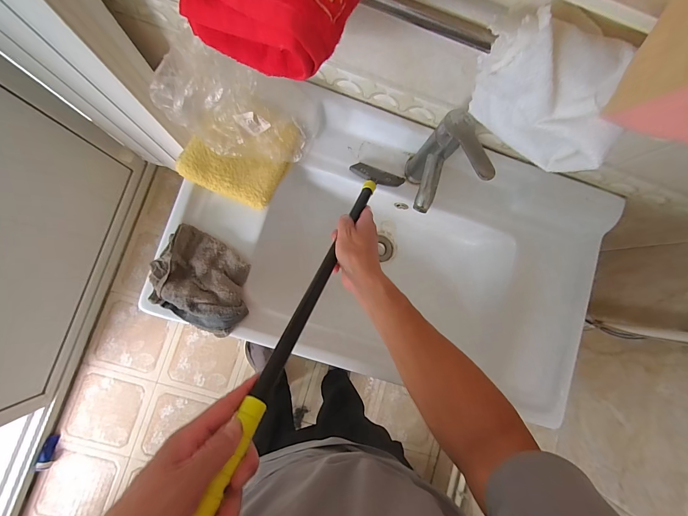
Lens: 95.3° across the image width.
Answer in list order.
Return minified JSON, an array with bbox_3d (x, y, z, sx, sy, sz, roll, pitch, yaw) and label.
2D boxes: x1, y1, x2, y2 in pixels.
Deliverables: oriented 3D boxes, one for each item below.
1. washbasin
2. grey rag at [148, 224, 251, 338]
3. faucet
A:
[{"bbox_3d":[0.091,-0.015,0.643,0.777,0.191,0.452,18,83,-5],"label":"washbasin"},{"bbox_3d":[-0.234,0.040,0.529,0.160,0.042,0.135,31,83,-3],"label":"grey rag"},{"bbox_3d":[0.147,-0.144,0.483,0.091,0.110,0.104,-23,88,-8],"label":"faucet"}]

